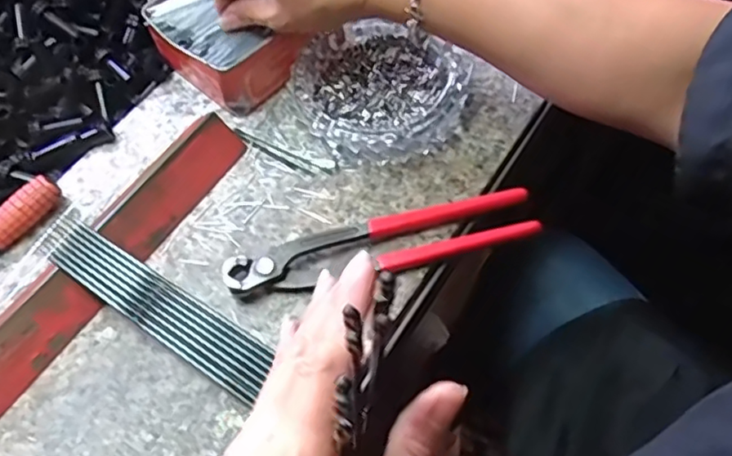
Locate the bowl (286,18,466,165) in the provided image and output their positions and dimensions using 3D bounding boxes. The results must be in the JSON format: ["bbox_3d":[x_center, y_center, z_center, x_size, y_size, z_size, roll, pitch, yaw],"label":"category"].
[{"bbox_3d":[0.008,-0.101,0.444,0.120,0.029,0.120,-1,60,2],"label":"bowl"}]

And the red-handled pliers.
[{"bbox_3d":[0.011,0.012,0.393,0.197,0.026,0.036,-11,64,-8],"label":"red-handled pliers"}]

